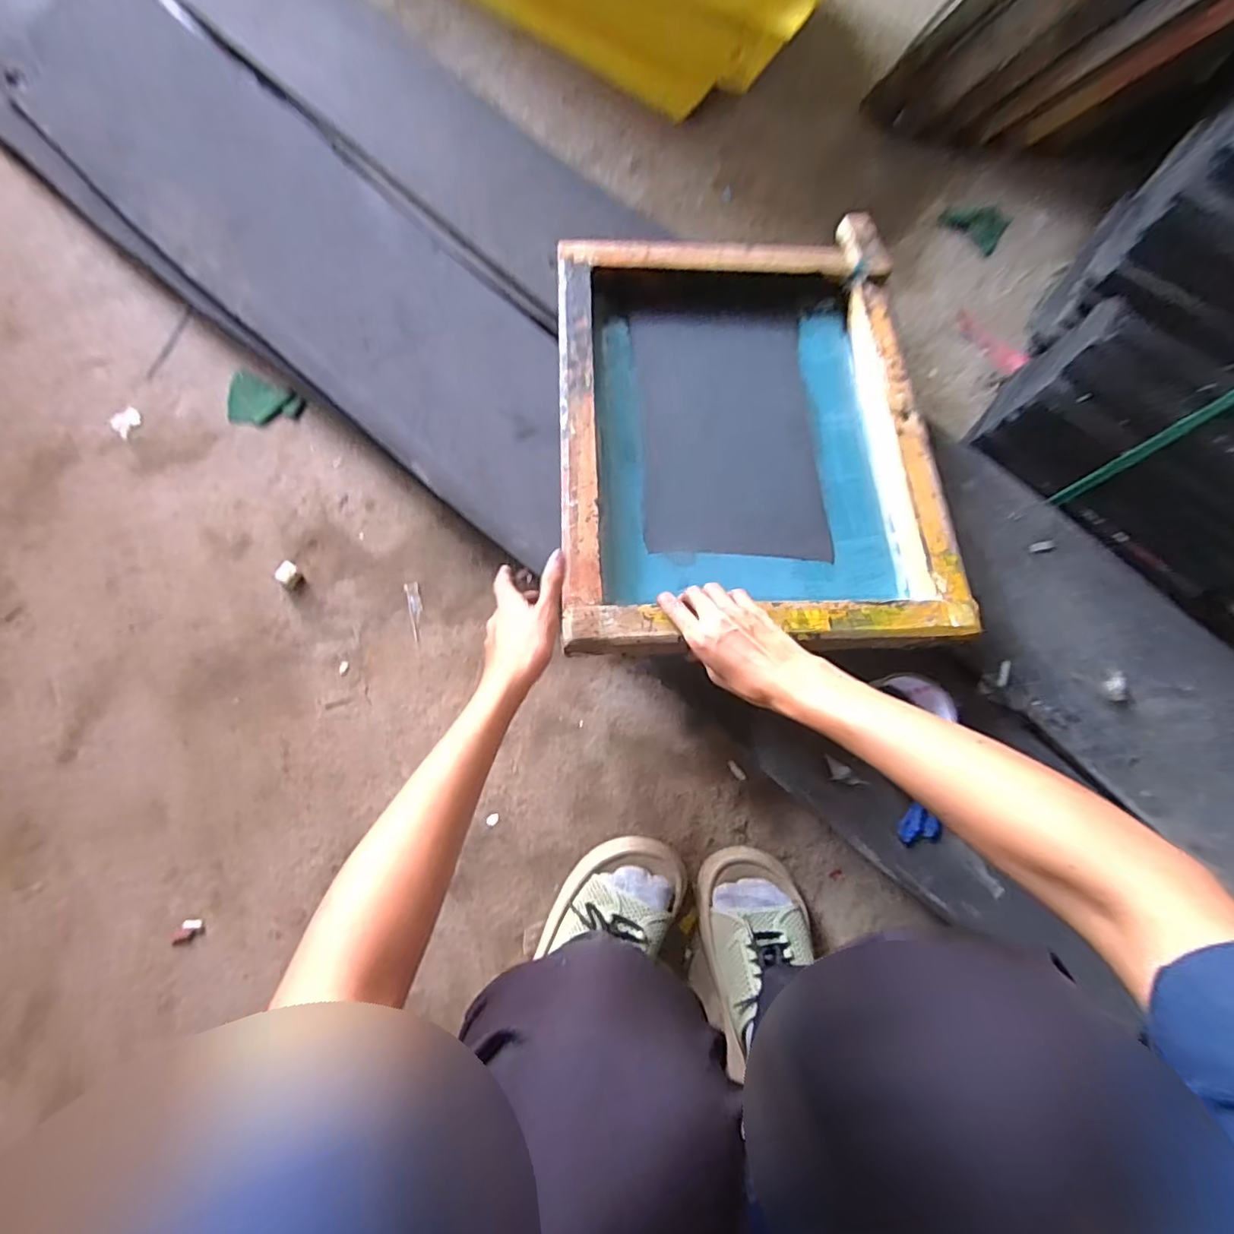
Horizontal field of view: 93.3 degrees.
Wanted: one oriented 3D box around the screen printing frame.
[{"bbox_3d":[0.124,-0.188,0.592,0.357,0.053,0.452,-2,72,-5],"label":"screen printing frame"}]

